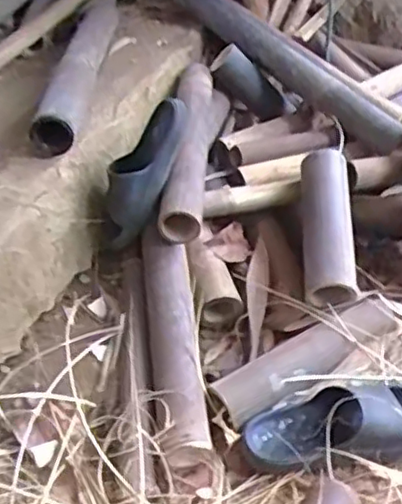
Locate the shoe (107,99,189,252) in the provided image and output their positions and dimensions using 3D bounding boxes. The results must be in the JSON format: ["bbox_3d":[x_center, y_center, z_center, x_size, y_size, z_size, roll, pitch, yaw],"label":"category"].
[{"bbox_3d":[-0.105,-0.142,1.169,0.107,0.082,0.270,20,84,28],"label":"shoe"}]

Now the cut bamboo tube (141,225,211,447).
[{"bbox_3d":[-0.040,0.123,1.046,0.080,0.064,0.377,-8,53,-4],"label":"cut bamboo tube"}]

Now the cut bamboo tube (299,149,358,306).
[{"bbox_3d":[0.219,-0.052,1.190,0.088,0.108,0.344,0,38,6],"label":"cut bamboo tube"}]

